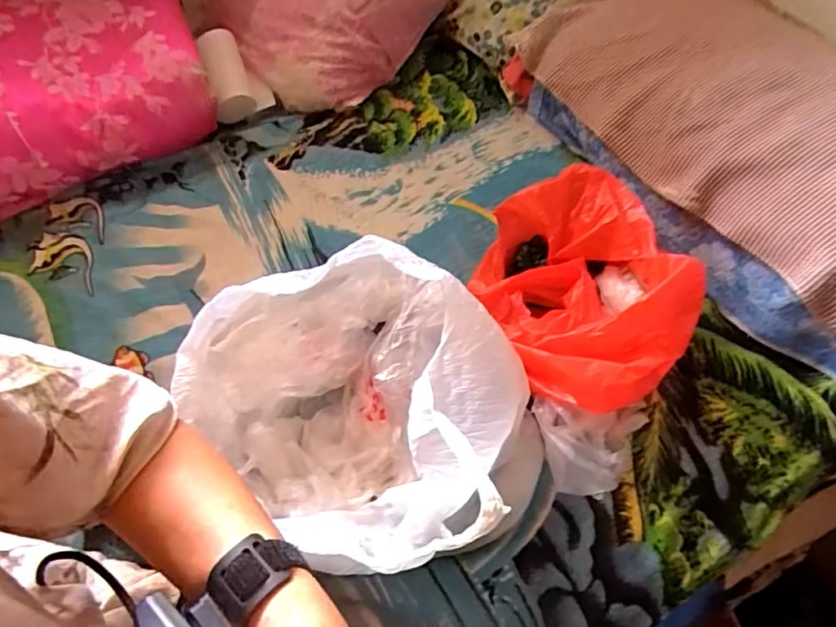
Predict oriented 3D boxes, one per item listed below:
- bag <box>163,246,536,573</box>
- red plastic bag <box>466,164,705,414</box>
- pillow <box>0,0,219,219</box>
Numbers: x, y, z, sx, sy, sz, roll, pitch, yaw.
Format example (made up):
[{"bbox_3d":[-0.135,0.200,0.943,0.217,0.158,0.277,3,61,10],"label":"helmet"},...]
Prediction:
[{"bbox_3d":[-0.054,0.079,0.541,0.335,0.202,0.241,38,66,24],"label":"bag"},{"bbox_3d":[0.188,-0.028,0.658,0.218,0.123,0.304,-17,57,-8],"label":"red plastic bag"},{"bbox_3d":[-0.614,-0.313,0.820,0.571,0.153,0.299,-23,58,-12],"label":"pillow"}]

